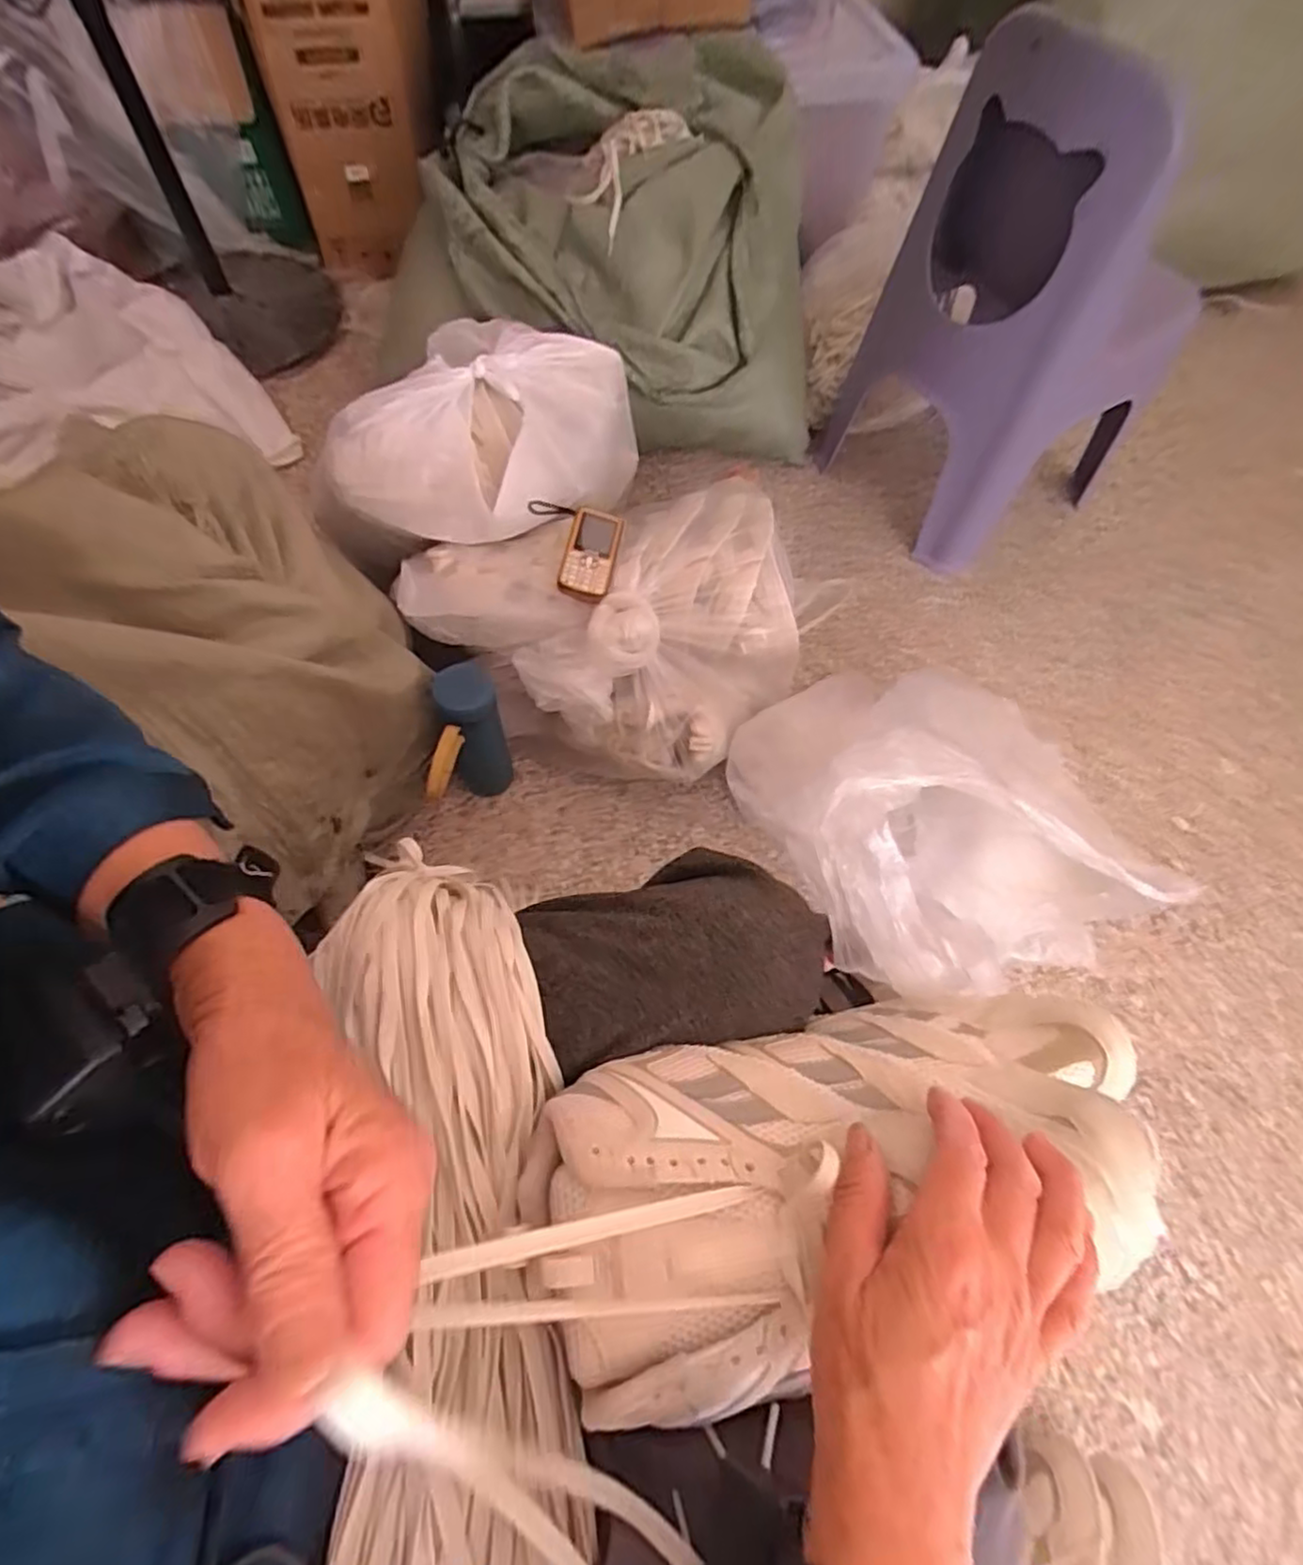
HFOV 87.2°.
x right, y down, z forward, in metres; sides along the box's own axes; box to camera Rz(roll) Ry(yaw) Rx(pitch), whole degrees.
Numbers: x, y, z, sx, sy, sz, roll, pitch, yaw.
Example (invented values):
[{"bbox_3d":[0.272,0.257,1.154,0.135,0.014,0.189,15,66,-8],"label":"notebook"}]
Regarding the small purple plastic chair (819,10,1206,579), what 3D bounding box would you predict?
[{"bbox_3d":[0.518,-0.639,0.941,0.335,0.552,0.328,-32,70,-17],"label":"small purple plastic chair"}]

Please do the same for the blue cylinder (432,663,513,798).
[{"bbox_3d":[-0.211,-0.052,0.828,0.064,0.223,0.062,1,64,-2],"label":"blue cylinder"}]

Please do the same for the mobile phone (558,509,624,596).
[{"bbox_3d":[-0.066,-0.255,0.752,0.055,0.015,0.112,15,68,-9],"label":"mobile phone"}]

